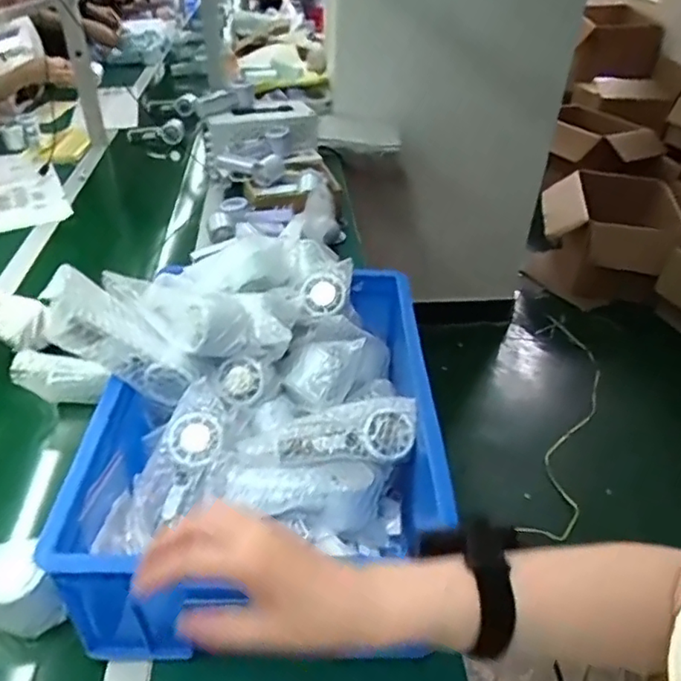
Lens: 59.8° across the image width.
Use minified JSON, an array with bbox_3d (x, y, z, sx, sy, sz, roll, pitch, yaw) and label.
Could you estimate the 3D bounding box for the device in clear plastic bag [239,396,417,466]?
[{"bbox_3d":[-0.011,0.100,0.634,0.182,0.054,0.053,-2,37,-7],"label":"device in clear plastic bag"}]

